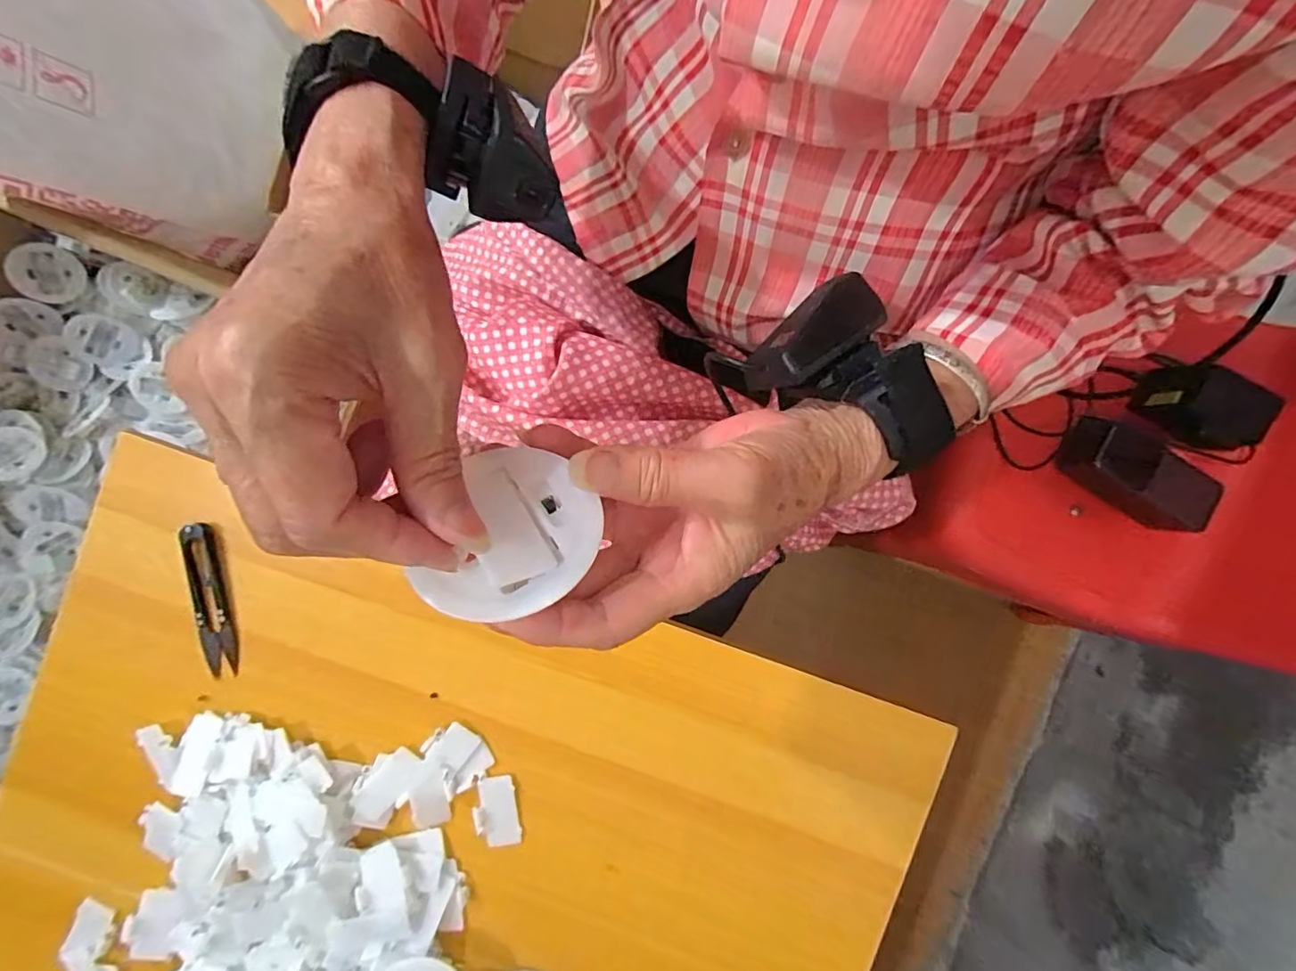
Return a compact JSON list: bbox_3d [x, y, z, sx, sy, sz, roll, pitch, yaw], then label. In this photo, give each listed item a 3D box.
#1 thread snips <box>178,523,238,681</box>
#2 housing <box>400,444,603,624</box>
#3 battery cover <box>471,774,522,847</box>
[{"bbox_3d":[-0.293,0.077,0.370,0.025,0.006,0.103,-6,96,0],"label":"thread snips"},{"bbox_3d":[-0.045,0.018,0.193,0.053,0.014,0.066,9,52,4],"label":"housing"},{"bbox_3d":[-0.102,0.218,0.369,0.029,0.004,0.046,-8,91,-3],"label":"battery cover"}]

